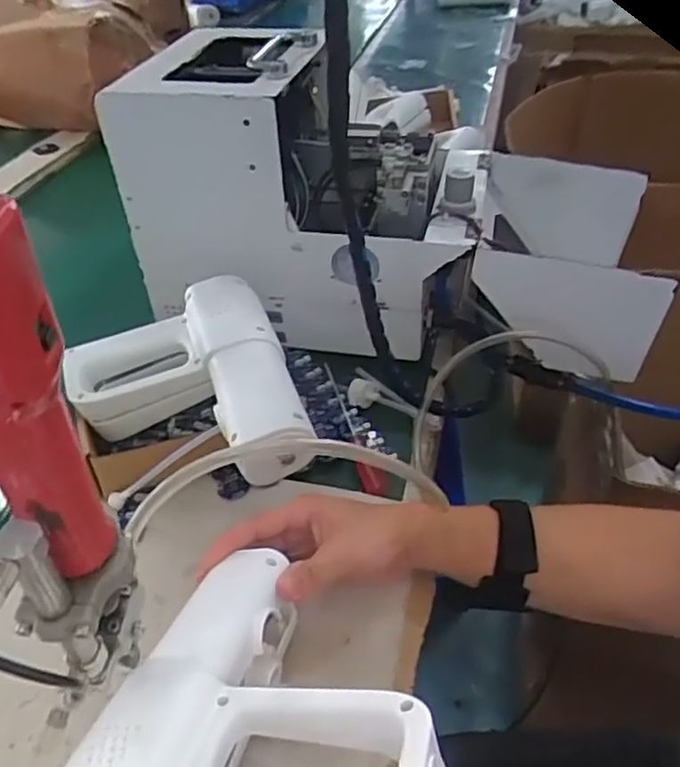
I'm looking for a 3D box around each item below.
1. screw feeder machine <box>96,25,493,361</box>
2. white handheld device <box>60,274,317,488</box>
[{"bbox_3d":[-0.017,-0.202,0.691,0.325,0.253,0.228,8,42,13],"label":"screw feeder machine"},{"bbox_3d":[-0.135,0.010,0.553,0.189,0.076,0.211,-12,42,-9],"label":"white handheld device"}]

